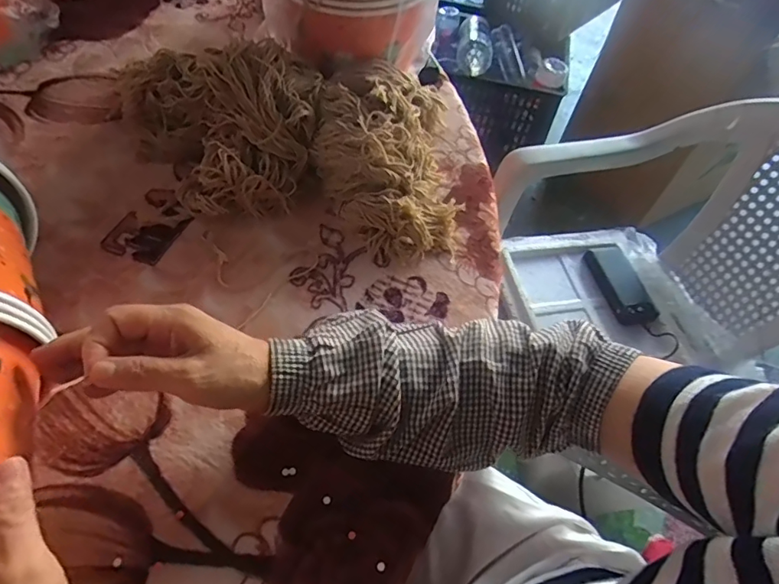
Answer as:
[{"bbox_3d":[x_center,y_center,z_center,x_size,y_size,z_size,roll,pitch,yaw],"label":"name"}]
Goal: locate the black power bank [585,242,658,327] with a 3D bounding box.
[{"bbox_3d":[0.408,-0.015,0.860,0.078,0.019,0.158,-10,59,-11],"label":"black power bank"}]

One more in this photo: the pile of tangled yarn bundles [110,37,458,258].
[{"bbox_3d":[-0.095,-0.163,0.485,0.346,0.098,0.200,11,58,2],"label":"pile of tangled yarn bundles"}]

